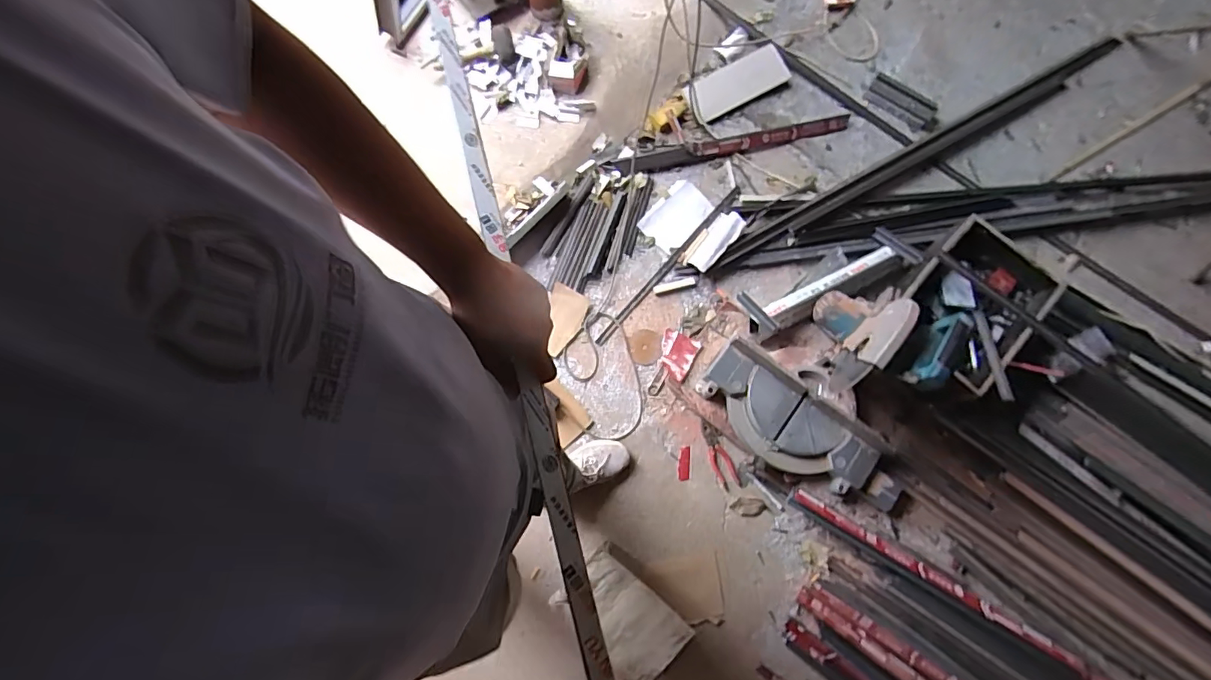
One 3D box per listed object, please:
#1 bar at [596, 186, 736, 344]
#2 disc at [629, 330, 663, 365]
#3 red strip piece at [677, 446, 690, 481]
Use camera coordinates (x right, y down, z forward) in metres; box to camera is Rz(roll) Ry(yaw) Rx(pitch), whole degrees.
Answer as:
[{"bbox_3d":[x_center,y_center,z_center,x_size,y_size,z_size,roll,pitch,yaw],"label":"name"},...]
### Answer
[{"bbox_3d":[0.193,-0.230,1.523,0.023,0.027,0.651,42,80,11],"label":"bar"},{"bbox_3d":[0.118,0.021,1.471,0.092,0.005,0.102,4,76,2],"label":"disc"},{"bbox_3d":[0.215,0.338,1.395,0.033,0.010,0.092,6,76,3],"label":"red strip piece"}]

